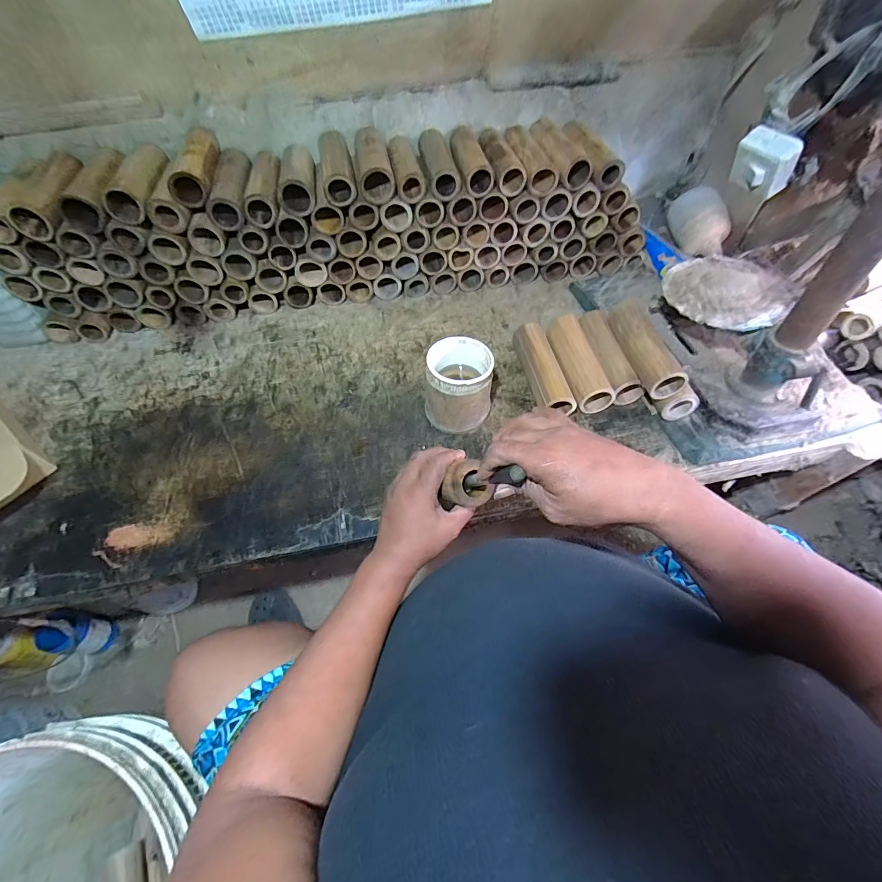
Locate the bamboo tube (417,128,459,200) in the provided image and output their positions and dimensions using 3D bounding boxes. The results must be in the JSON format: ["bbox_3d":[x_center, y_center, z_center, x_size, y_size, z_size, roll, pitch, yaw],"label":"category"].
[{"bbox_3d":[-0.007,-0.505,0.746,0.051,0.048,0.179,-9,57,-3],"label":"bamboo tube"}]

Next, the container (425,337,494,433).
[{"bbox_3d":[0.028,-0.081,0.642,0.098,0.118,0.099,1,57,3],"label":"container"}]

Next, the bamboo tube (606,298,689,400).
[{"bbox_3d":[0.314,-0.151,0.650,0.049,0.053,0.179,-12,57,-5],"label":"bamboo tube"}]

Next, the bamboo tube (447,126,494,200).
[{"bbox_3d":[0.049,-0.514,0.753,0.057,0.044,0.179,-9,57,-3],"label":"bamboo tube"}]

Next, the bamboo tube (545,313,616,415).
[{"bbox_3d":[0.228,-0.133,0.706,0.059,0.056,0.178,-11,57,-5],"label":"bamboo tube"}]

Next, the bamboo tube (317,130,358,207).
[{"bbox_3d":[-0.184,-0.487,0.730,0.053,0.049,0.189,-13,57,-6],"label":"bamboo tube"}]

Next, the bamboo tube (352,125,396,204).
[{"bbox_3d":[-0.119,-0.490,0.727,0.058,0.055,0.190,-10,57,-4],"label":"bamboo tube"}]

